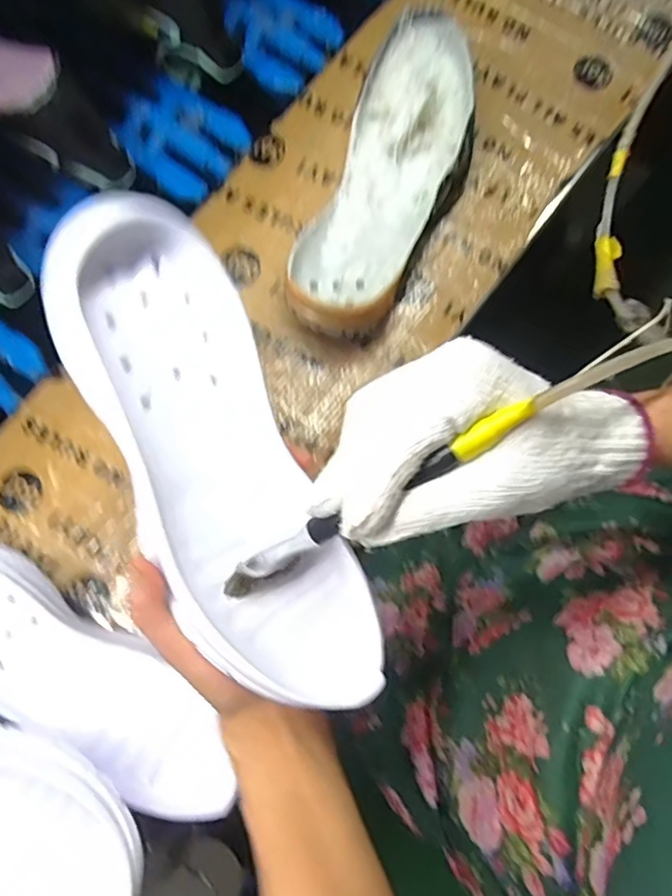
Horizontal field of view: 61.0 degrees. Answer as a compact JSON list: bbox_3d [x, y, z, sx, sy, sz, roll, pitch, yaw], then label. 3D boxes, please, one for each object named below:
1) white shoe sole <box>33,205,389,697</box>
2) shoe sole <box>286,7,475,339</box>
[{"bbox_3d":[-0.057,0.013,0.284,0.086,0.041,0.253,-25,98,-4],"label":"white shoe sole"},{"bbox_3d":[0.041,-0.199,0.443,0.093,0.062,0.255,22,81,5],"label":"shoe sole"}]

